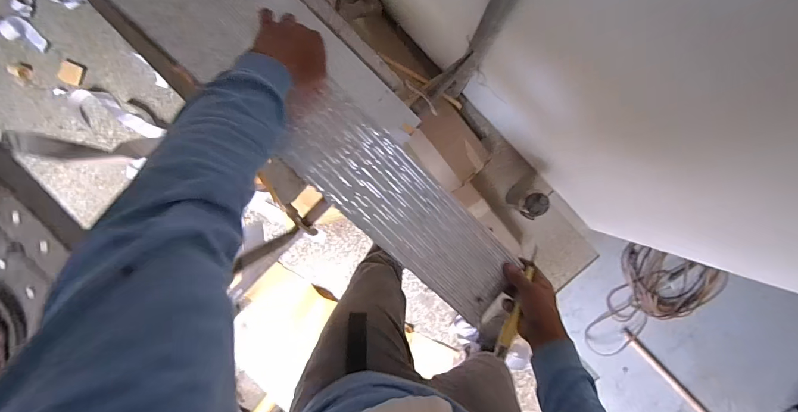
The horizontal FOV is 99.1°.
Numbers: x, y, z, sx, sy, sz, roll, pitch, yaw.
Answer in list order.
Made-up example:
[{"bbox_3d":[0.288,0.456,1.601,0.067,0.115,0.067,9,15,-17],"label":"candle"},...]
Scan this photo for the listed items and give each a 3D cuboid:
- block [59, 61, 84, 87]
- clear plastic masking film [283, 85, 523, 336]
[{"bbox_3d":[-1.274,-0.514,1.320,0.102,0.019,0.079,20,97,2],"label":"block"},{"bbox_3d":[0.008,0.006,0.547,0.434,0.008,0.135,43,83,-9],"label":"clear plastic masking film"}]

